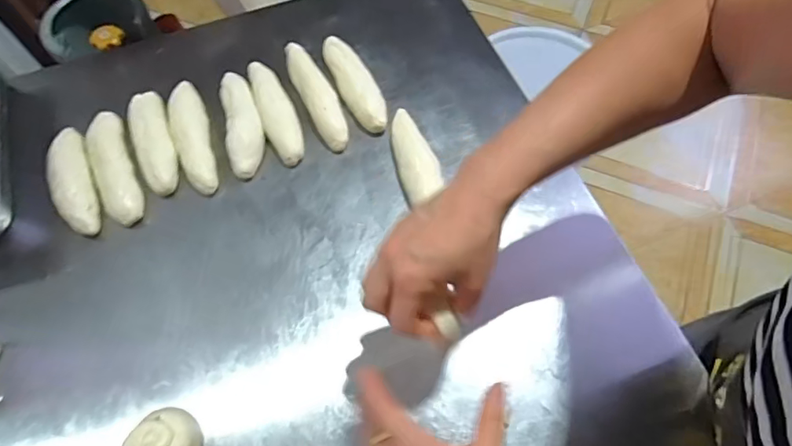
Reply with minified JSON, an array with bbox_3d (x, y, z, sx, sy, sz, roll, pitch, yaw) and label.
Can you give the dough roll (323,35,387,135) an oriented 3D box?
[{"bbox_3d":[-0.055,-0.186,0.639,0.046,0.026,0.162,-26,66,-11],"label":"dough roll"}]

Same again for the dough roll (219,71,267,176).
[{"bbox_3d":[-0.191,-0.126,0.618,0.046,0.029,0.145,-14,64,-6],"label":"dough roll"}]

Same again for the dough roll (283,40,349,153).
[{"bbox_3d":[-0.105,-0.170,0.638,0.039,0.025,0.179,-26,66,-11],"label":"dough roll"}]

